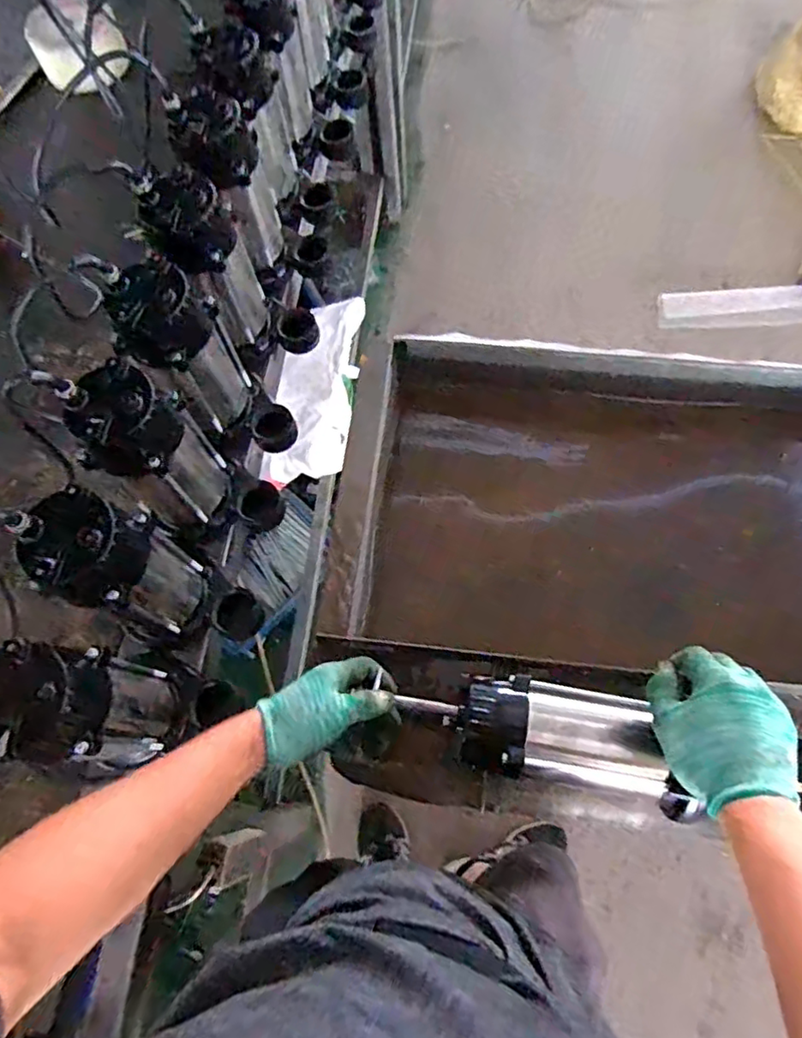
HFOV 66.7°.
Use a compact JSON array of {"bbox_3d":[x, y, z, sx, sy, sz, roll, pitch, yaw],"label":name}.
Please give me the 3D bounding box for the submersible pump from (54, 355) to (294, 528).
[{"bbox_3d":[-0.230,-0.054,0.661,0.123,0.247,0.125,-43,73,-13],"label":"submersible pump"}]

